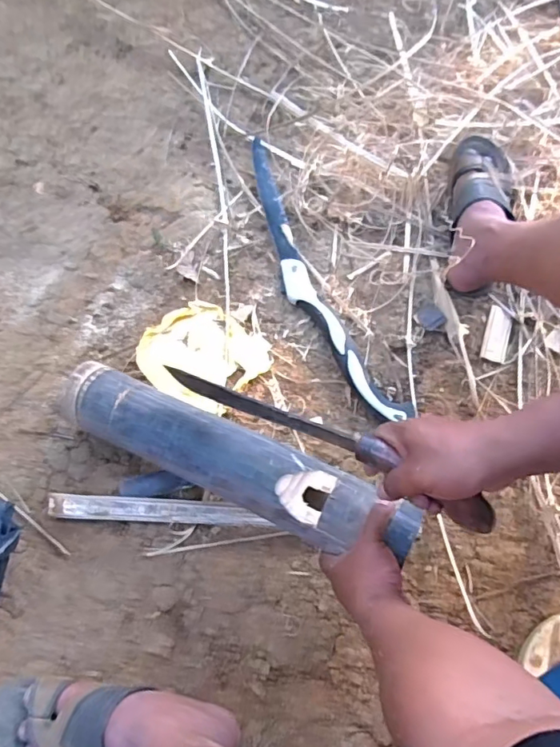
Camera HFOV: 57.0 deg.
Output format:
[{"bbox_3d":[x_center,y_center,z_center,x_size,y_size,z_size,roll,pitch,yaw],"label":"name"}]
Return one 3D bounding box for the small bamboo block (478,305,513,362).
[{"bbox_3d":[0.344,-0.066,0.812,0.040,0.014,0.097,17,64,11],"label":"small bamboo block"}]

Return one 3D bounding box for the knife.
[{"bbox_3d":[0.026,0.059,0.529,0.377,0.047,0.023,22,64,27],"label":"knife"}]

